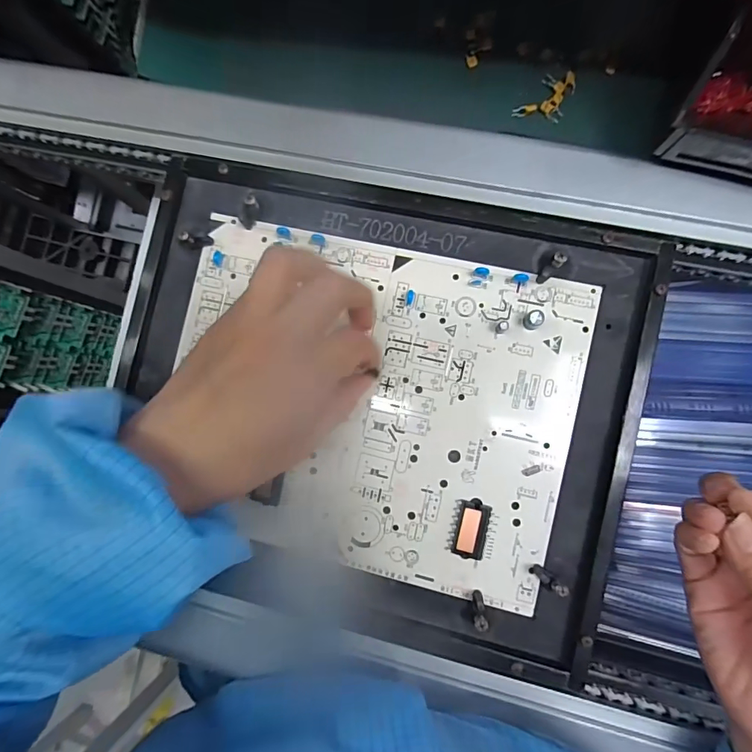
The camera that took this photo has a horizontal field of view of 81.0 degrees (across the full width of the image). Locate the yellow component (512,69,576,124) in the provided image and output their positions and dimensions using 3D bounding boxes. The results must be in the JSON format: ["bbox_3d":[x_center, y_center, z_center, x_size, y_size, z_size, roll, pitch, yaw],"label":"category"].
[{"bbox_3d":[0.112,-0.178,0.283,0.042,0.004,0.025,-45,82,3],"label":"yellow component"}]

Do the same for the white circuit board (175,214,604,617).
[{"bbox_3d":[-0.007,0.018,0.288,0.258,0.009,0.205,12,89,7],"label":"white circuit board"}]

